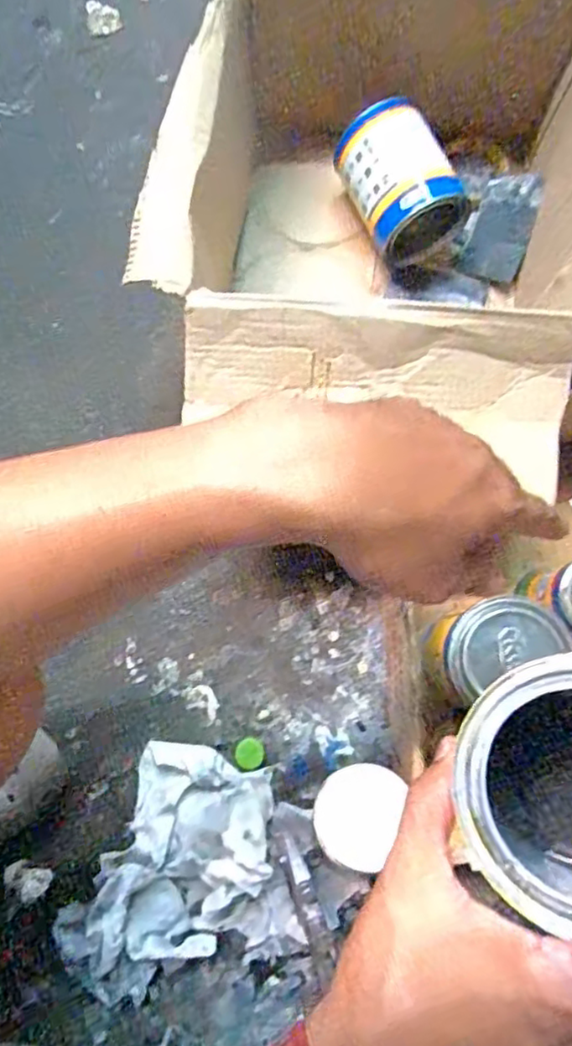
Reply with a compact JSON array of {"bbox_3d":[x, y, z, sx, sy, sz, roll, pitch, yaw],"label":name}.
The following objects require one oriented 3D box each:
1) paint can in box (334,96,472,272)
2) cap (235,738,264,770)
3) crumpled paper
[{"bbox_3d":[0.124,-0.378,0.692,0.111,0.120,0.131,-25,80,-5],"label":"paint can in box"},{"bbox_3d":[-0.037,0.236,0.647,0.029,0.012,0.028,0,79,0],"label":"cap"},{"bbox_3d":[-0.107,0.323,0.595,0.212,0.082,0.210,-9,79,-1],"label":"crumpled paper"}]

